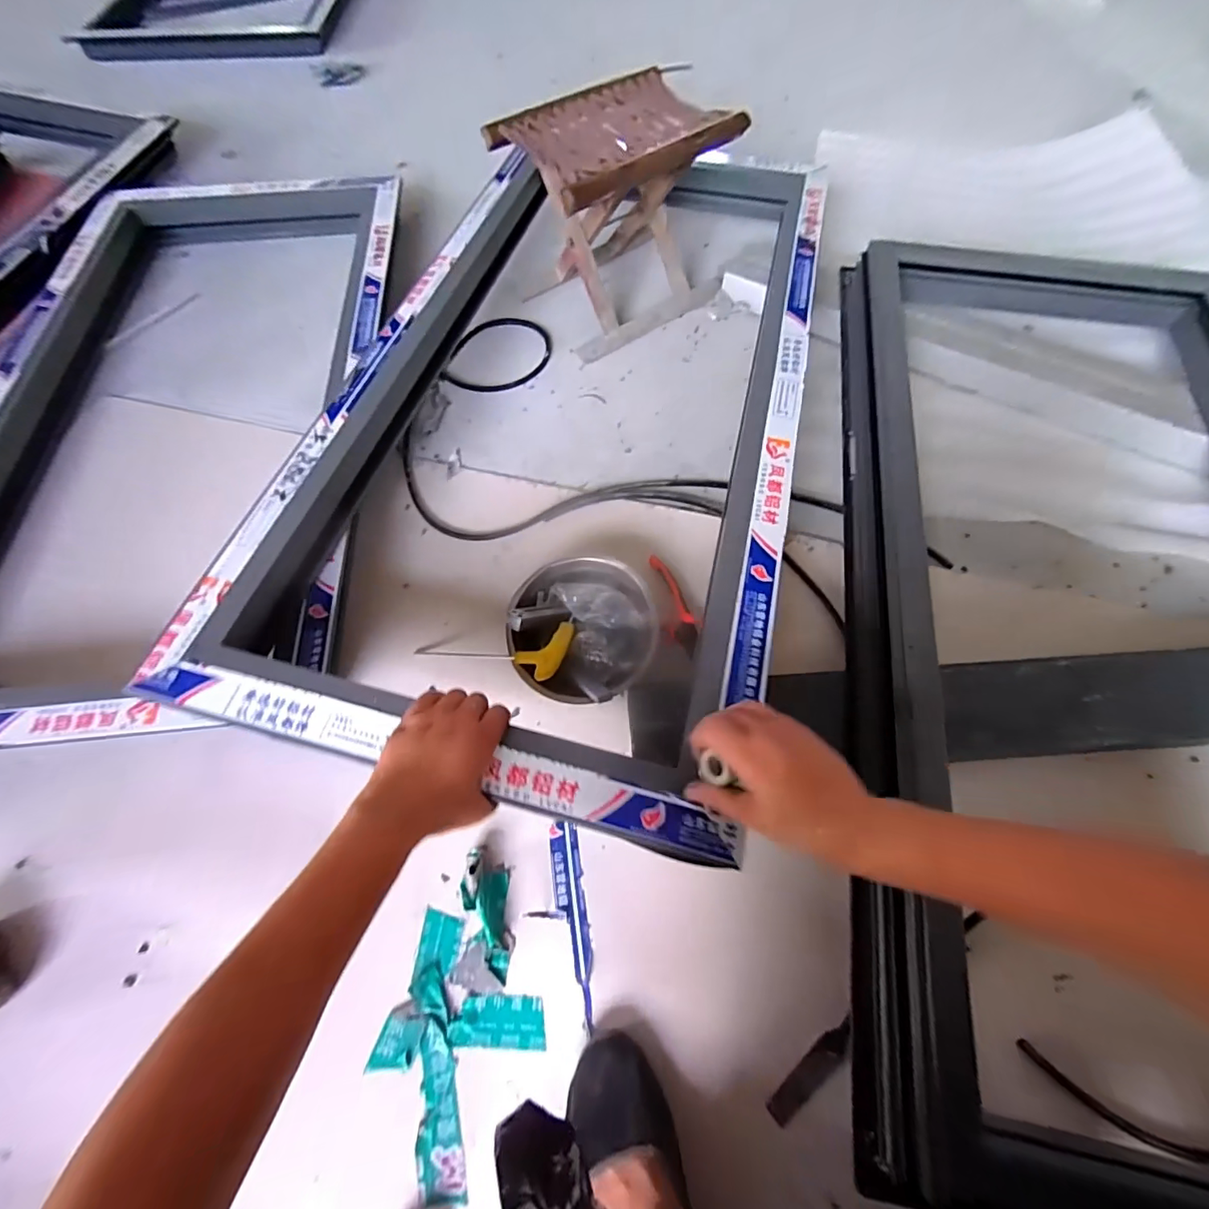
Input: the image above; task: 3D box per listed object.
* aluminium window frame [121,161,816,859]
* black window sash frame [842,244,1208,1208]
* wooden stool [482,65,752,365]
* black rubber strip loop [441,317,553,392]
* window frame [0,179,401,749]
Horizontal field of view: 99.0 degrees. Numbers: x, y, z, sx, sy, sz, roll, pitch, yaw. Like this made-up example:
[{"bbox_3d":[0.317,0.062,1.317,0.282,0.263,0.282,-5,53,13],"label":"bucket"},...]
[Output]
[{"bbox_3d":[-0.035,-0.319,0.699,0.588,0.053,1.093,14,65,5],"label":"aluminium window frame"},{"bbox_3d":[0.577,-0.041,0.602,0.535,0.088,1.146,10,64,5],"label":"black window sash frame"},{"bbox_3d":[0.018,-0.635,0.858,0.320,0.266,0.230,-39,71,-18],"label":"wooden stool"},{"bbox_3d":[-0.179,-0.439,0.904,0.168,0.009,0.192,14,65,6],"label":"black rubber strip loop"},{"bbox_3d":[-0.632,-0.325,0.797,0.572,0.080,1.084,-3,64,-3],"label":"window frame"}]

